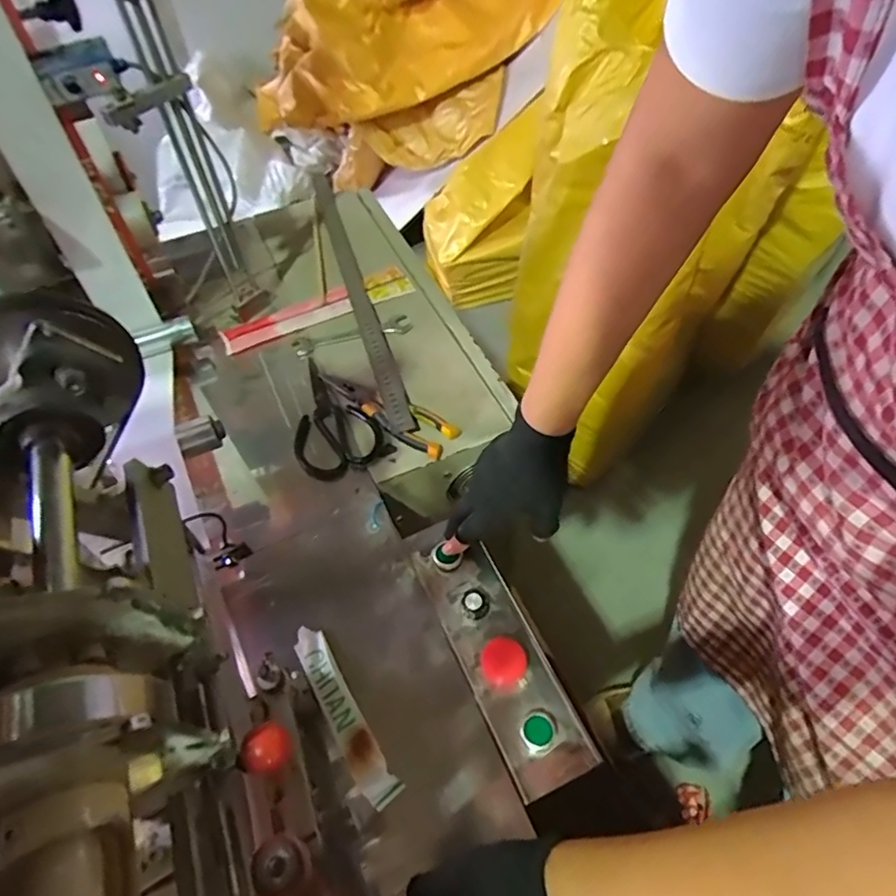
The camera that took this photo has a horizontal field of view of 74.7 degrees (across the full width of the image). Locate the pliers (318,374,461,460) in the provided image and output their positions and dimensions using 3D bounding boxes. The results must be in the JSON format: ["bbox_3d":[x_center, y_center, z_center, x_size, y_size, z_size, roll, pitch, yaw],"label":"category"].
[{"bbox_3d":[-0.083,-0.044,0.697,0.191,0.018,0.048,23,58,20],"label":"pliers"}]

